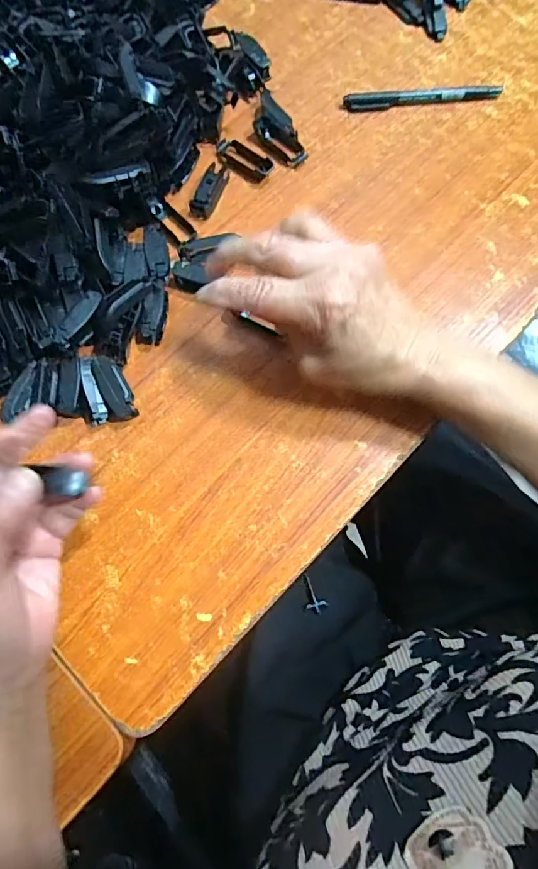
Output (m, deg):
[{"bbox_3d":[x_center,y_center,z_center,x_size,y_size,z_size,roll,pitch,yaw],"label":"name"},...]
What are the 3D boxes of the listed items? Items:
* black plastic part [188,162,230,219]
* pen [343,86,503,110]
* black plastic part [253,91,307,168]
[{"bbox_3d":[-0.050,-0.206,0.400,0.018,0.015,0.053,14,76,6],"label":"black plastic part"},{"bbox_3d":[0.136,-0.299,0.426,0.136,0.015,0.010,-5,75,1],"label":"pen"},{"bbox_3d":[0.008,-0.262,0.414,0.028,0.010,0.069,-34,76,-7],"label":"black plastic part"}]

